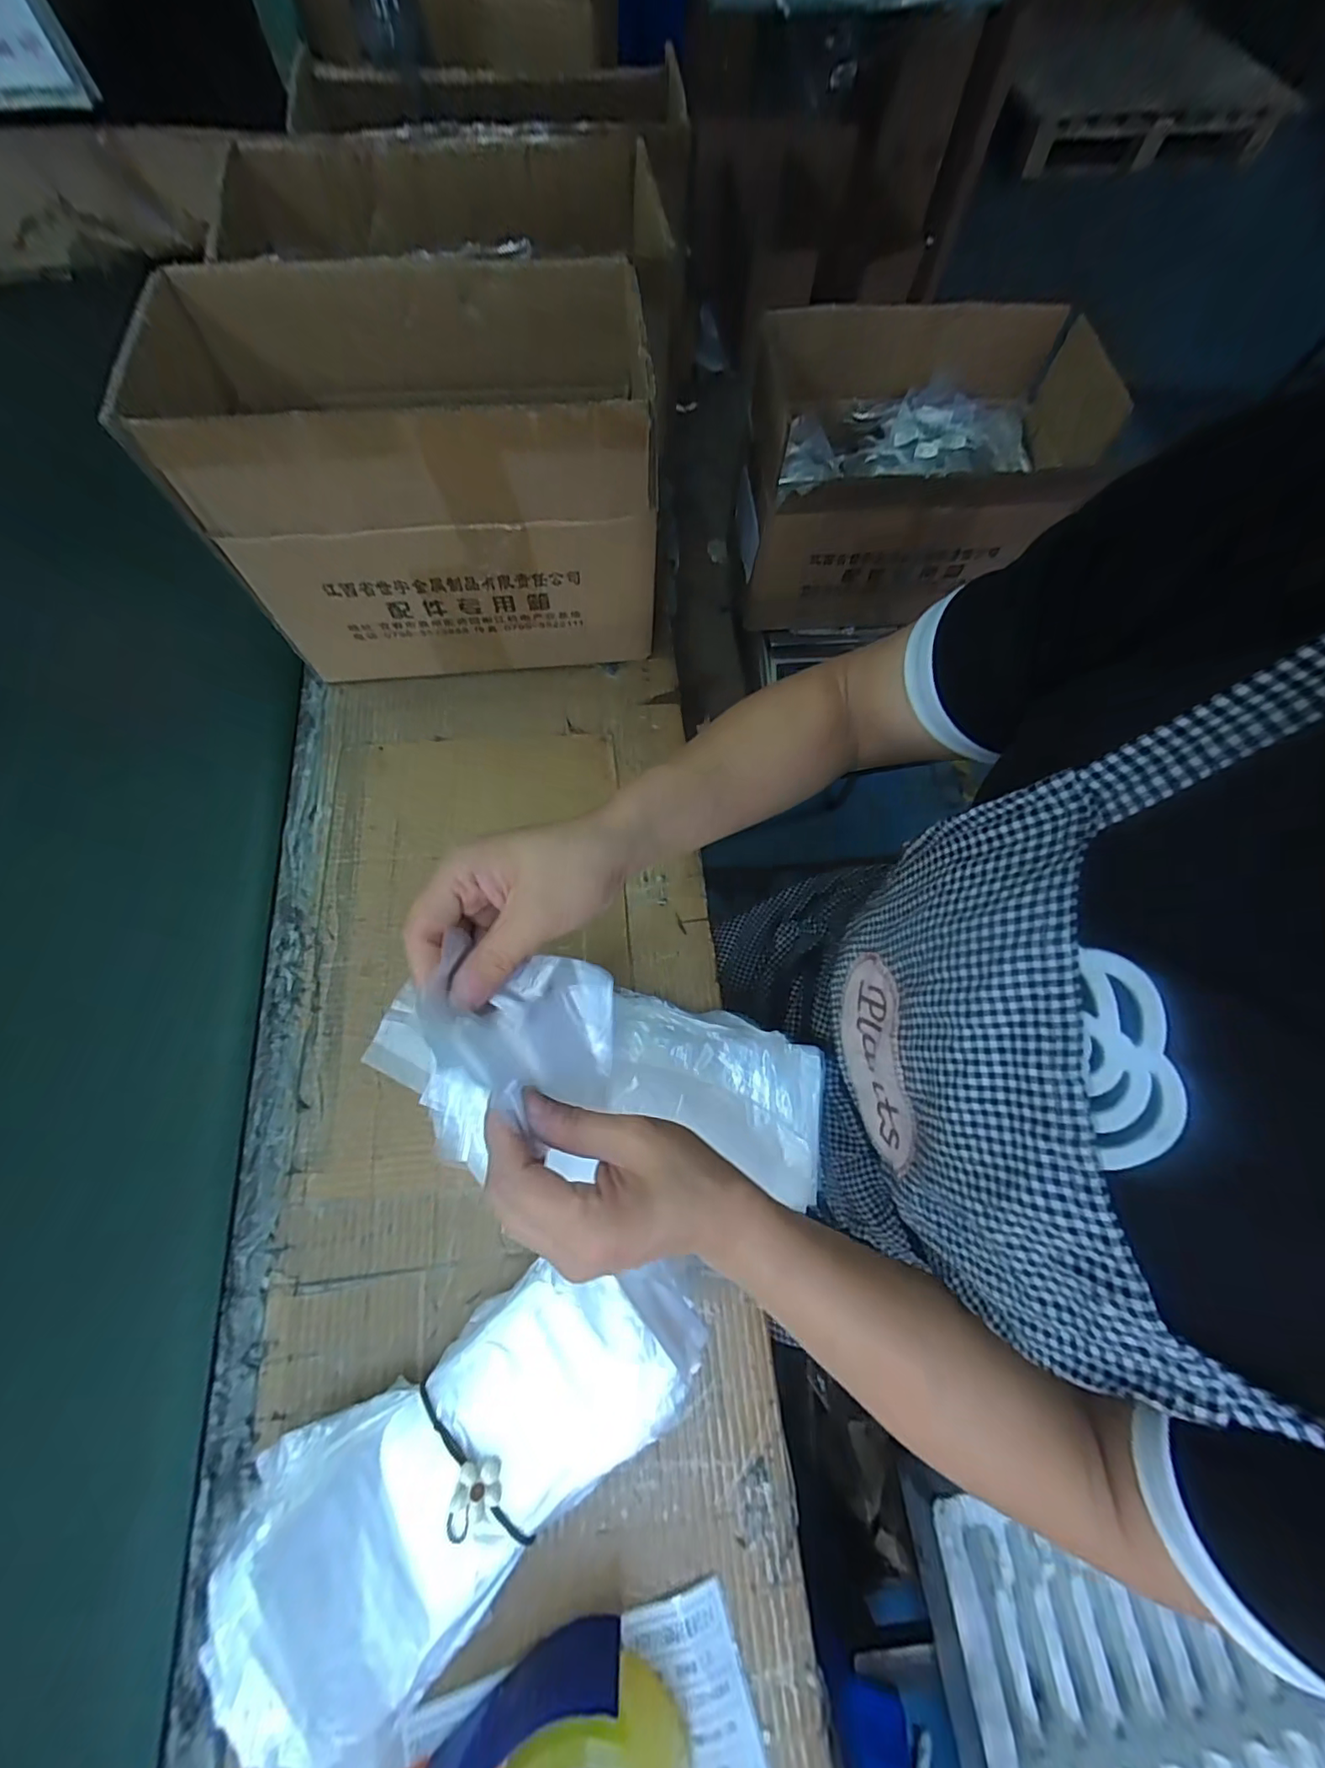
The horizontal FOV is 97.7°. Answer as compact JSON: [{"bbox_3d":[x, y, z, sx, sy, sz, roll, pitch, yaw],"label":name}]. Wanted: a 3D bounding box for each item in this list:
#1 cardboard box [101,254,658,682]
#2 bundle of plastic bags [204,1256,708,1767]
[{"bbox_3d":[-0.174,-0.315,0.479,0.313,0.232,0.159,-5,70,-4],"label":"cardboard box"},{"bbox_3d":[-0.103,0.331,0.336,0.270,0.069,0.133,-30,74,-13],"label":"bundle of plastic bags"}]

